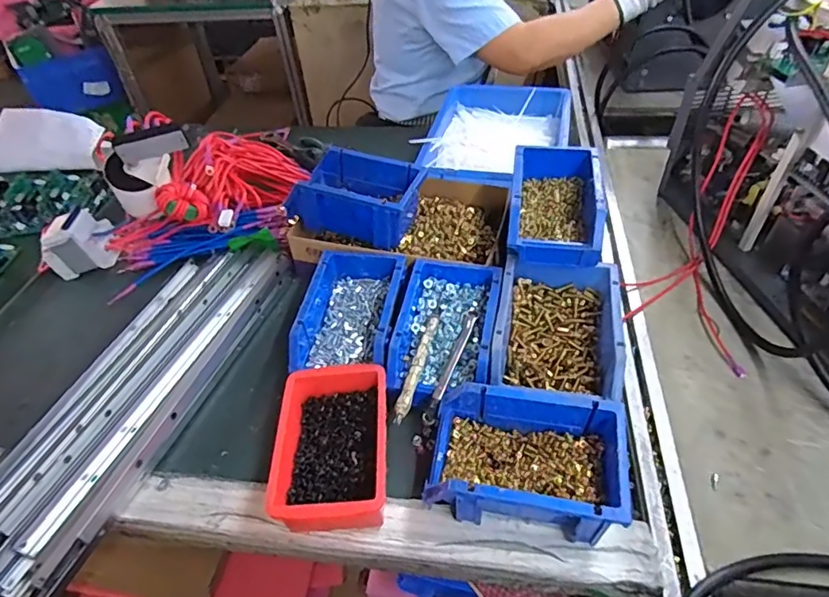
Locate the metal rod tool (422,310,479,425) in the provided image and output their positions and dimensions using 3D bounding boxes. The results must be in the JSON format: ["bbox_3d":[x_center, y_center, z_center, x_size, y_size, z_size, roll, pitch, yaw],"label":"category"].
[{"bbox_3d":[0.039,0.067,0.533,0.013,0.014,0.141,15,49,18],"label":"metal rod tool"}]

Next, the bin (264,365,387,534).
[{"bbox_3d":[-0.075,0.137,0.484,0.100,0.062,0.155,-3,46,2],"label":"bin"}]

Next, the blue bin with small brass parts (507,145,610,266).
[{"bbox_3d":[0.165,-0.116,0.608,0.101,0.064,0.167,5,47,10],"label":"blue bin with small brass parts"}]

